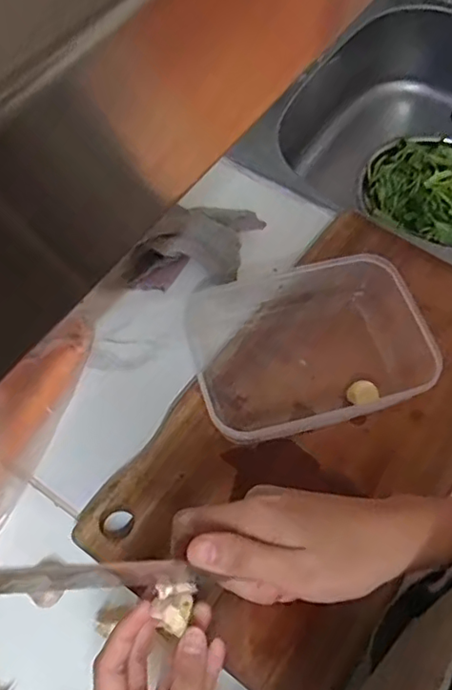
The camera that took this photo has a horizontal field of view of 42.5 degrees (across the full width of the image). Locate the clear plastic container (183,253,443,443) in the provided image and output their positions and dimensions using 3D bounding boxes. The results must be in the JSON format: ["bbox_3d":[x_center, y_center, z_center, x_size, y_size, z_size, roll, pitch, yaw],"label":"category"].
[{"bbox_3d":[0.070,-0.003,0.514,0.196,0.050,0.144,-10,62,-6],"label":"clear plastic container"}]

